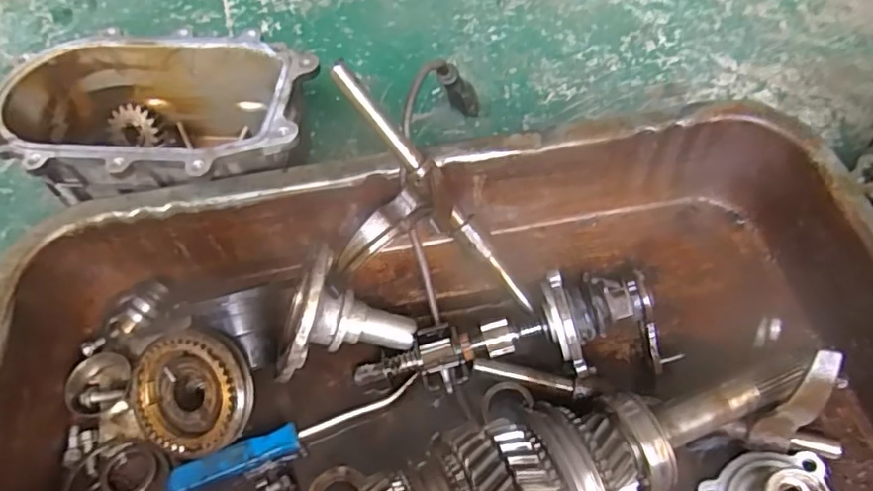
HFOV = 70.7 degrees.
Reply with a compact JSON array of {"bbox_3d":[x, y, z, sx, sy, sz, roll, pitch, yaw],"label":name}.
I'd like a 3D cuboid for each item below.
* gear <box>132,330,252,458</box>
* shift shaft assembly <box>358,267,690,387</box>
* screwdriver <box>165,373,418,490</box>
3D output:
[{"bbox_3d":[-0.183,0.111,0.461,0.093,0.027,0.087,-13,87,12],"label":"gear"},{"bbox_3d":[0.052,0.074,0.483,0.234,0.086,0.081,-16,56,9],"label":"shift shaft assembly"},{"bbox_3d":[-0.103,0.143,0.460,0.188,0.016,0.020,-20,58,-9],"label":"screwdriver"}]

